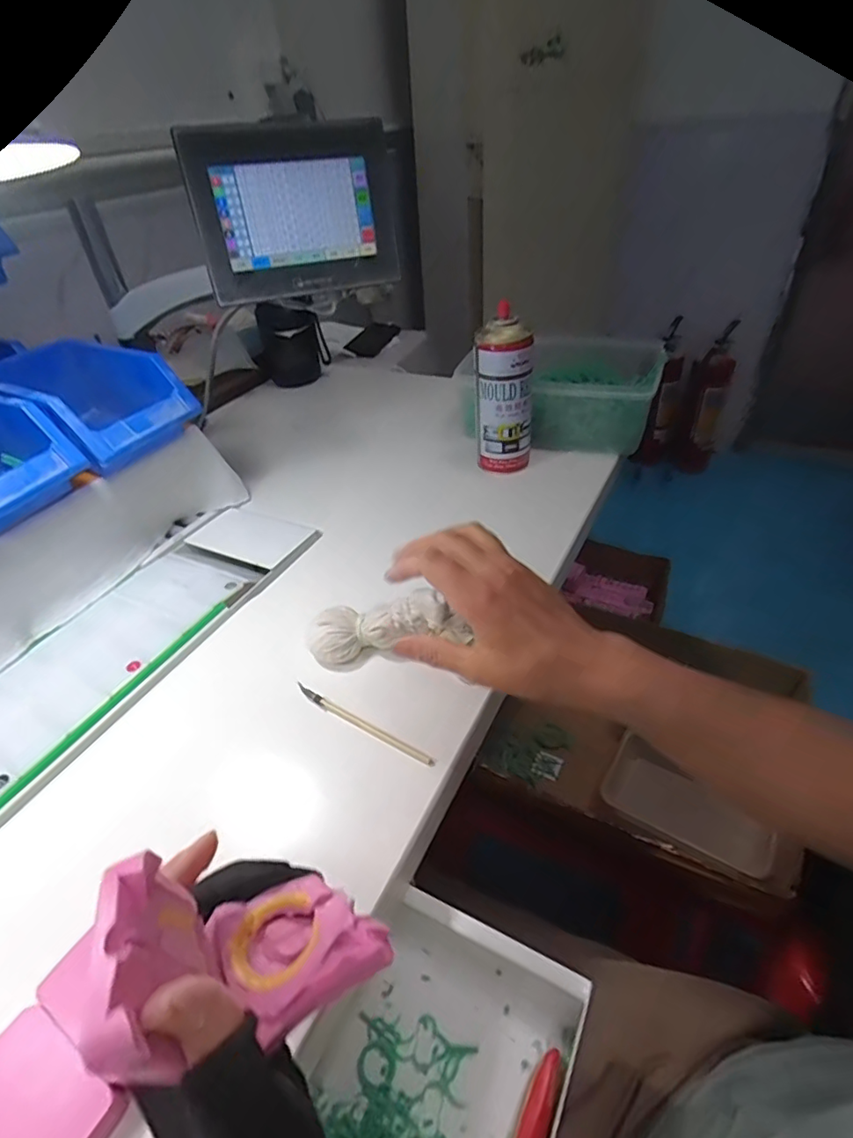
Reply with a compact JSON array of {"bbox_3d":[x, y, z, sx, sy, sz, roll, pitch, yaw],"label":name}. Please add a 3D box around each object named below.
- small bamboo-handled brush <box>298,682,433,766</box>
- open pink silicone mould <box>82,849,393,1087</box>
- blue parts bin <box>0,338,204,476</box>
[{"bbox_3d":[-0.049,0.114,0.415,0.126,0.008,0.007,21,46,28],"label":"small bamboo-handled brush"},{"bbox_3d":[-0.065,0.143,0.213,0.048,0.123,0.062,-48,47,3],"label":"open pink silicone mould"},{"bbox_3d":[-0.340,-0.163,0.561,0.181,0.082,0.129,16,44,24],"label":"blue parts bin"}]

